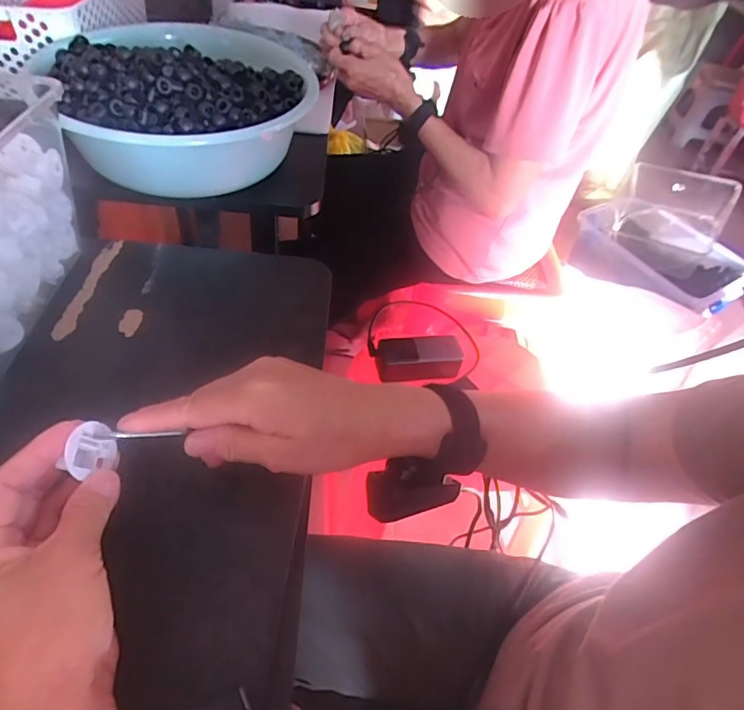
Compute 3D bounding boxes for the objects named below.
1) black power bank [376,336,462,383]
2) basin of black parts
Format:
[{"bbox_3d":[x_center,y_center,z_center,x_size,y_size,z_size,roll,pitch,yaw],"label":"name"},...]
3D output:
[{"bbox_3d":[0.071,0.008,0.783,0.131,0.058,0.046,-2,48,-13],"label":"black power bank"},{"bbox_3d":[-0.207,-0.285,0.585,0.283,0.127,0.295,5,47,-6],"label":"basin of black parts"}]

